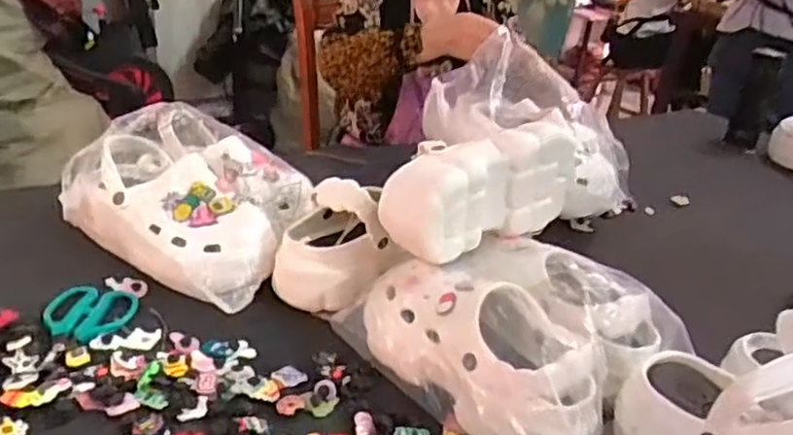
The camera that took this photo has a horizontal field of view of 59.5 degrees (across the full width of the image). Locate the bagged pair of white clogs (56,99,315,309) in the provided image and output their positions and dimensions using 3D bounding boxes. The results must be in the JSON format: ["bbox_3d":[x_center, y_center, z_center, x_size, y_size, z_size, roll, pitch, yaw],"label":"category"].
[{"bbox_3d":[-0.229,-0.026,0.821,0.272,0.131,0.200,20,29,24],"label":"bagged pair of white clogs"}]

